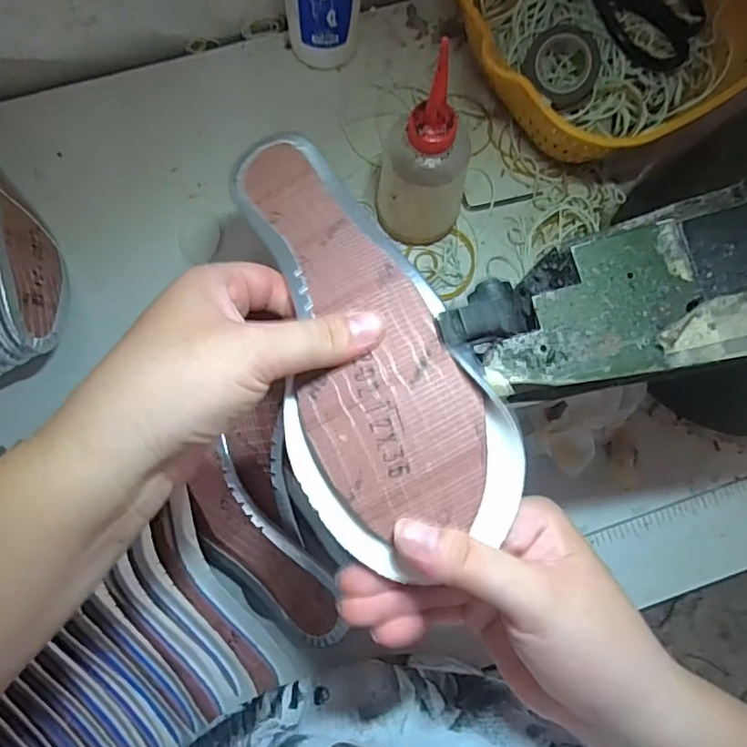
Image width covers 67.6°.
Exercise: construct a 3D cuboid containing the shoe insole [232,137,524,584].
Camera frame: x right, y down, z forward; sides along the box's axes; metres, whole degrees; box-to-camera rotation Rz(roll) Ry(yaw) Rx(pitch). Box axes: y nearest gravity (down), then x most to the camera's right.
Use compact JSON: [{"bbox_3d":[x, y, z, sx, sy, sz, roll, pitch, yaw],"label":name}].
[{"bbox_3d":[-0.011,-0.027,0.259,0.087,0.028,0.220,-19,71,-5],"label":"shoe insole"}]

